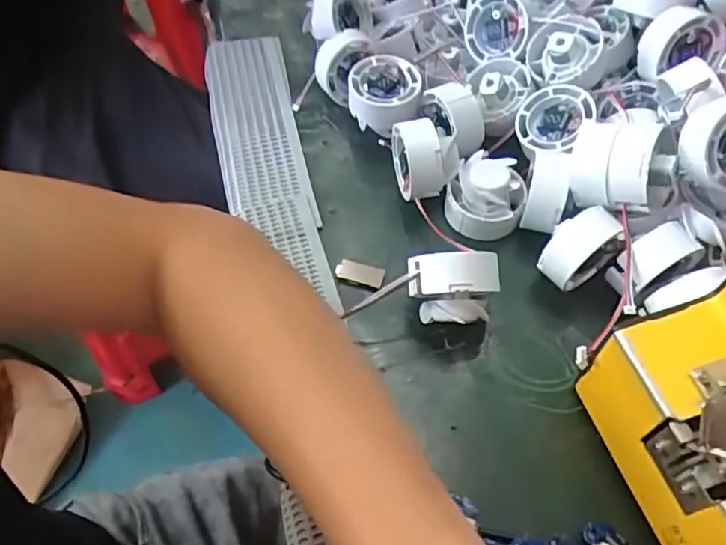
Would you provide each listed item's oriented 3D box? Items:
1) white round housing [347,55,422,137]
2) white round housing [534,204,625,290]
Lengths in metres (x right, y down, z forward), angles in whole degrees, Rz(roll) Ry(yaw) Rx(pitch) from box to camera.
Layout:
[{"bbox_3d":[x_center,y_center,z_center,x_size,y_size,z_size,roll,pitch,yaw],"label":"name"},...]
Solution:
[{"bbox_3d":[0.017,-0.130,0.443,0.052,0.043,0.050,0,57,1],"label":"white round housing"},{"bbox_3d":[0.135,-0.015,0.368,0.045,0.048,0.029,-31,62,-17],"label":"white round housing"}]

